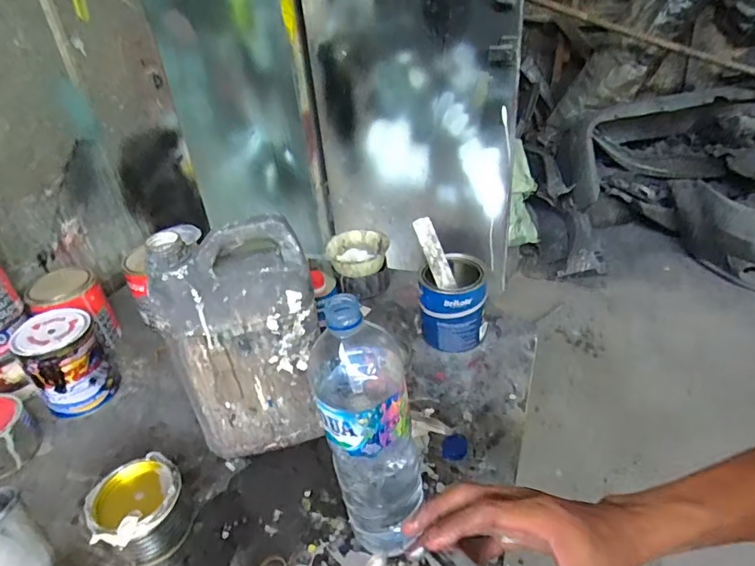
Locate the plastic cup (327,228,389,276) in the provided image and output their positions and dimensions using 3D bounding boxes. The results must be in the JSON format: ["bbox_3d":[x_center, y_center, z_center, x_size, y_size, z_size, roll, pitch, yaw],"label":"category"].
[{"bbox_3d":[-0.036,-0.059,0.971,0.115,0.050,0.107,-4,33,3],"label":"plastic cup"}]

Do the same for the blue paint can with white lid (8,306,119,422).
[{"bbox_3d":[-0.477,0.121,0.765,0.111,0.133,0.112,-29,39,-31],"label":"blue paint can with white lid"}]

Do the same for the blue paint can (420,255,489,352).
[{"bbox_3d":[0.124,0.035,0.822,0.105,0.130,0.108,-6,33,0],"label":"blue paint can"}]

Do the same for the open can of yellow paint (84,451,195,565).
[{"bbox_3d":[-0.274,0.269,0.582,0.098,0.074,0.091,-4,33,3],"label":"open can of yellow paint"}]

